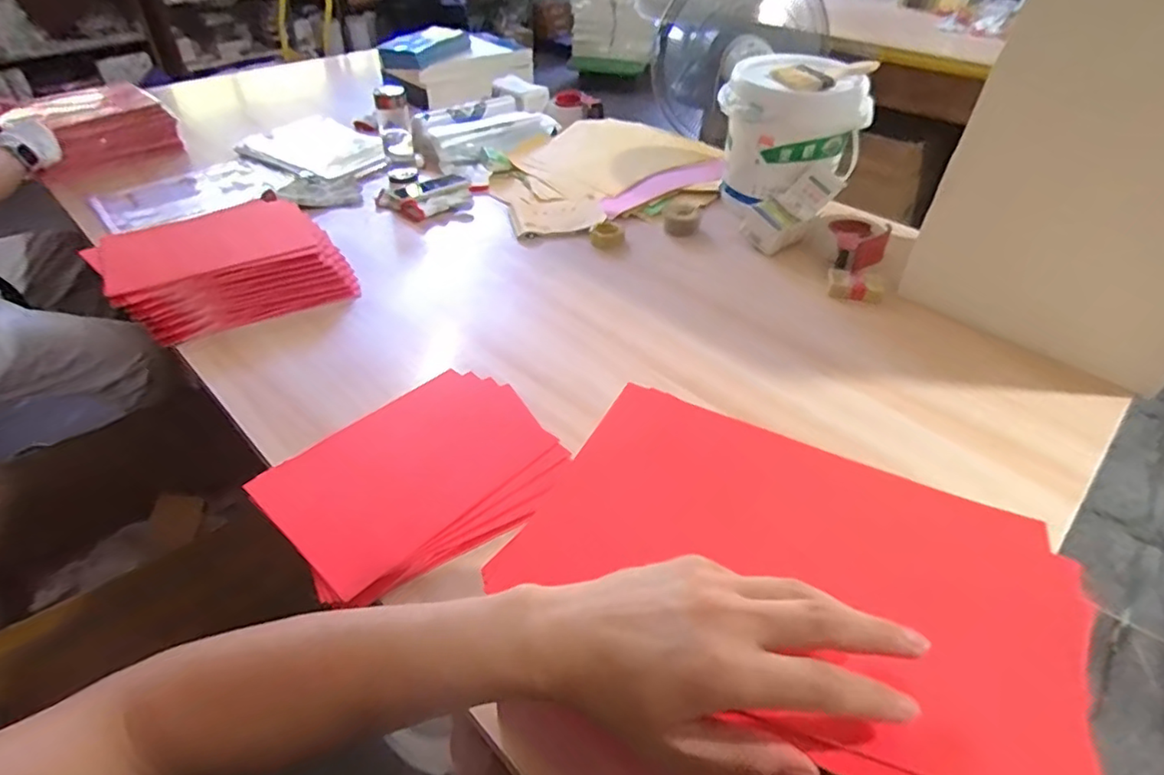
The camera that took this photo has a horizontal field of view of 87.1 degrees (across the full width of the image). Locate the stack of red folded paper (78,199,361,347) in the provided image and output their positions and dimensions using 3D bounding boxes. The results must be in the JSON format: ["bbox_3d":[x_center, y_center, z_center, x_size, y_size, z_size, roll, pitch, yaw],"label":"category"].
[{"bbox_3d":[-0.572,-0.198,0.984,0.319,0.093,0.270,-28,50,-30],"label":"stack of red folded paper"}]

